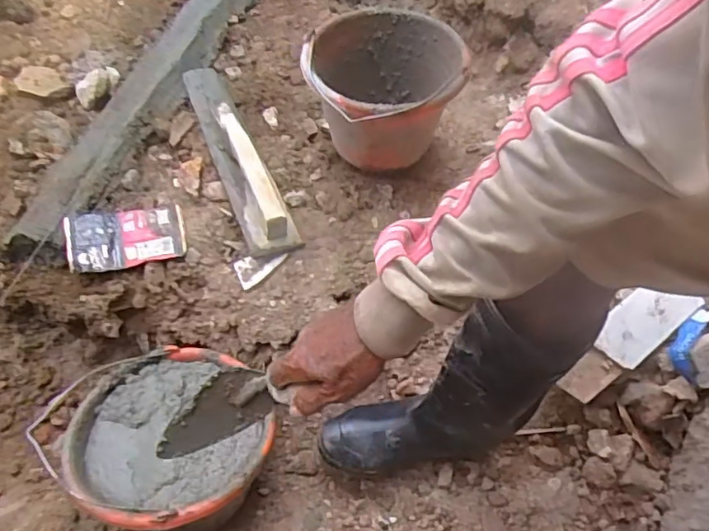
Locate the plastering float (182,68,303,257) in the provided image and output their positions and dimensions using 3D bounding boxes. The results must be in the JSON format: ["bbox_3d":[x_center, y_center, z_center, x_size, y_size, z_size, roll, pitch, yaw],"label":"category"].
[{"bbox_3d":[-0.194,-0.189,0.936,0.077,0.061,0.402,-21,57,-13],"label":"plastering float"}]

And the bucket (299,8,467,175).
[{"bbox_3d":[0.048,-0.258,0.908,0.233,0.169,0.241,0,55,1],"label":"bucket"}]

